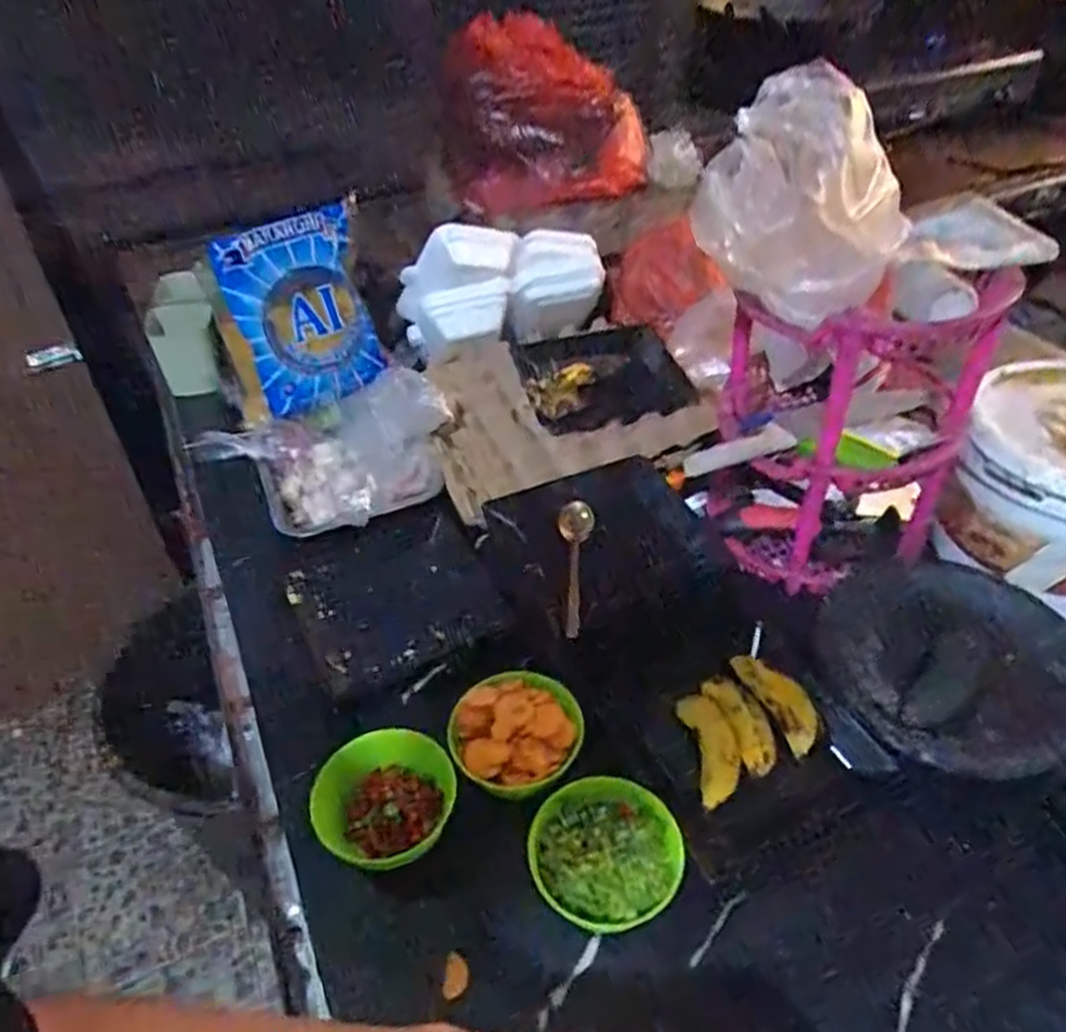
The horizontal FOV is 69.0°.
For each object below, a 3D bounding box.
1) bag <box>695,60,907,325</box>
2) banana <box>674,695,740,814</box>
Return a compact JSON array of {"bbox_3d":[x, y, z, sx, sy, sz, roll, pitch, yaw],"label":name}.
[{"bbox_3d":[0.207,-0.237,0.606,0.120,0.167,0.122,26,51,29],"label":"bag"},{"bbox_3d":[0.154,0.202,0.673,0.037,0.045,0.097,-7,43,-3],"label":"banana"}]

